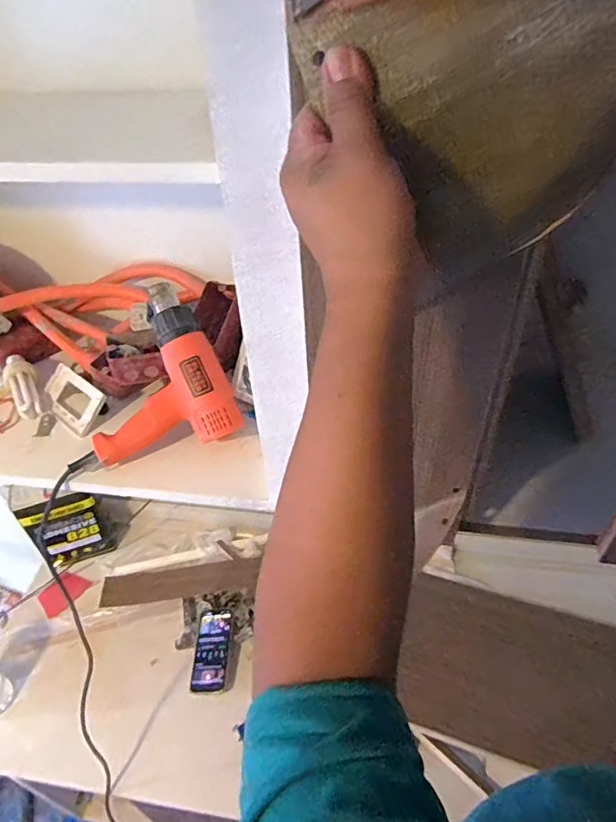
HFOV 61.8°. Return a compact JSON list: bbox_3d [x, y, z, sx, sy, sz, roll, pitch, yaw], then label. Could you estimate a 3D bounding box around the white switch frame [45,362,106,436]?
[{"bbox_3d":[-0.345,-0.020,0.750,0.124,0.016,0.068,33,85,32],"label":"white switch frame"}]

